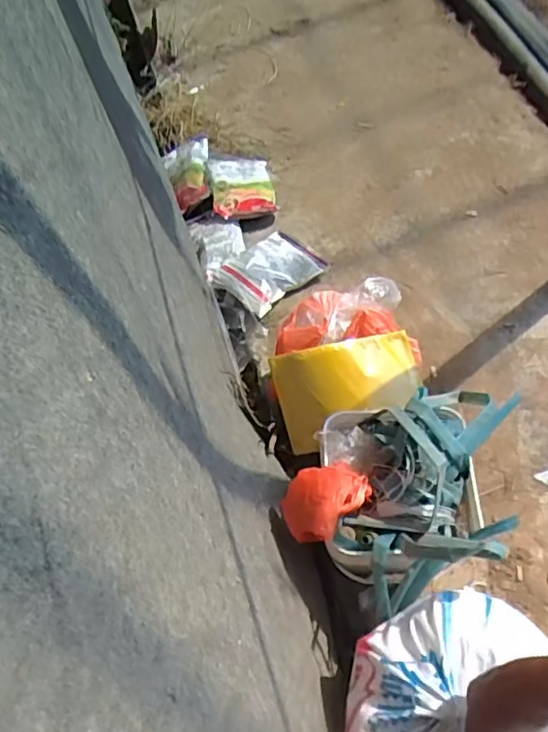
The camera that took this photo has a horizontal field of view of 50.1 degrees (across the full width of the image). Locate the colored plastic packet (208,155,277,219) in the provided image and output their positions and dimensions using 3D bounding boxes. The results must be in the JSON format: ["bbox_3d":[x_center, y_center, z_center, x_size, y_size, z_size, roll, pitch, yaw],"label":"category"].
[{"bbox_3d":[-0.083,-0.468,1.511,0.156,0.043,0.218,-9,60,-2],"label":"colored plastic packet"}]

